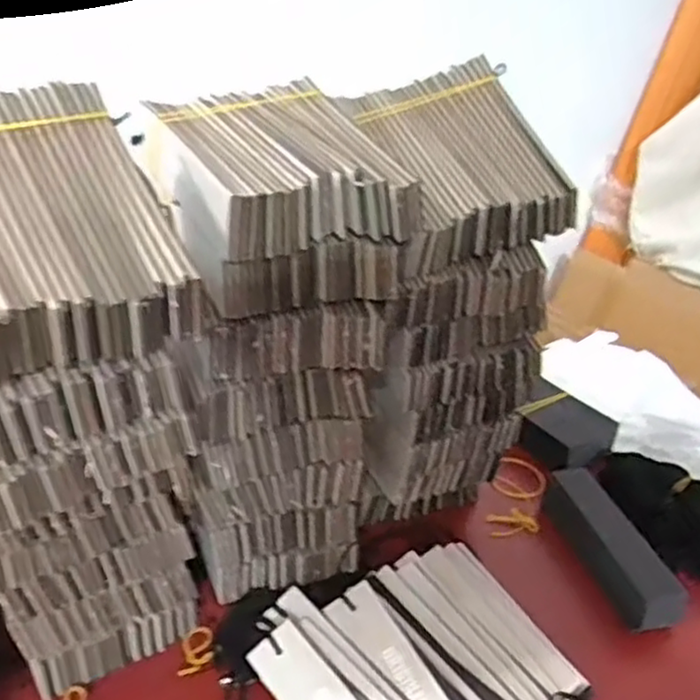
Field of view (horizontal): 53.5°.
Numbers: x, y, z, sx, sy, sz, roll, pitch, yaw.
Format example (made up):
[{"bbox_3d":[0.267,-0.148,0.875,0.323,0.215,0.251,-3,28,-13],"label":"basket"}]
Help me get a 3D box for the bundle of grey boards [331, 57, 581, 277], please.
[{"bbox_3d":[0.057,-0.112,0.402,0.096,0.033,0.131,-16,56,-5],"label":"bundle of grey boards"}]

